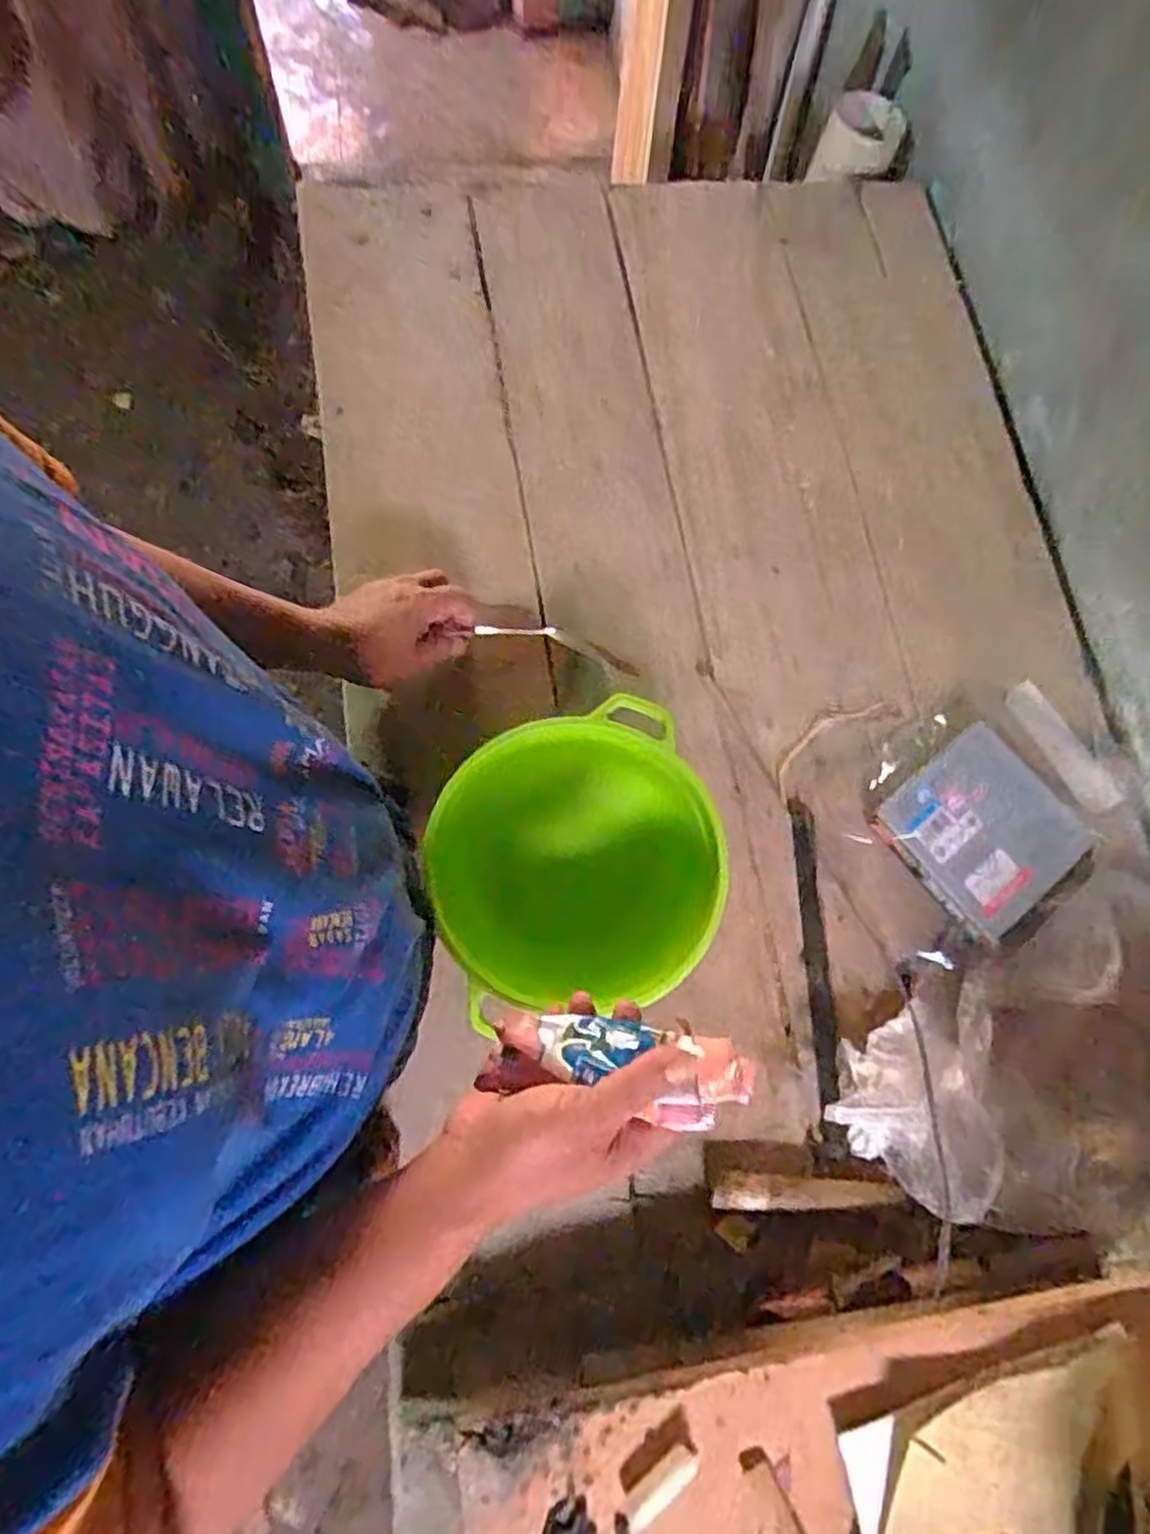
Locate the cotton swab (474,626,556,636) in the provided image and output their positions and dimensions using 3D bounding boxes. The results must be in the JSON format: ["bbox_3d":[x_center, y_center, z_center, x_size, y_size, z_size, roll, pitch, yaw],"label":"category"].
[{"bbox_3d":[-0.051,-0.116,0.677,0.068,0.008,0.008,1,76,1],"label":"cotton swab"}]

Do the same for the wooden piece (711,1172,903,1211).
[{"bbox_3d":[0.169,0.315,0.584,0.133,0.014,0.022,3,72,-3],"label":"wooden piece"}]

